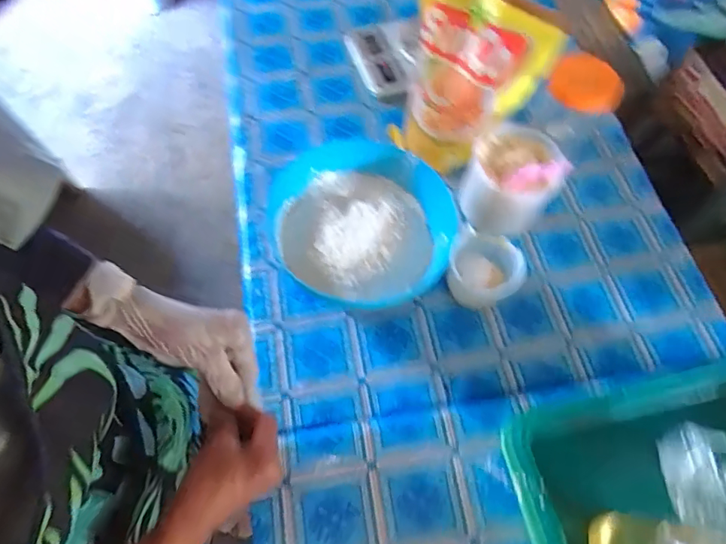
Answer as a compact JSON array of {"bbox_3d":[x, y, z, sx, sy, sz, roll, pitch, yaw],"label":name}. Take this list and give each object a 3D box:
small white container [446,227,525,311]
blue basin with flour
[{"bbox_3d":[0.170,0.002,0.663,0.100,0.081,0.095,1,65,-2],"label":"small white container"},{"bbox_3d":[-0.005,-0.062,0.680,0.264,0.087,0.238,37,68,14],"label":"blue basin with flour"}]

